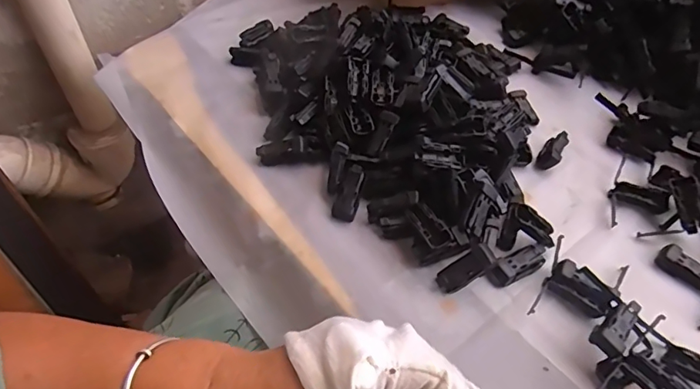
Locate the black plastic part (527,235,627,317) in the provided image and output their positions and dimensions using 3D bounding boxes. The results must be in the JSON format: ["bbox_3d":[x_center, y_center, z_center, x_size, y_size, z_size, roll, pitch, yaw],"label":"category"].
[{"bbox_3d":[0.184,0.074,0.393,0.056,0.022,0.081,25,56,19],"label":"black plastic part"}]

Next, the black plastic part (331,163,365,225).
[{"bbox_3d":[-0.001,-0.001,0.443,0.020,0.010,0.051,17,84,13],"label":"black plastic part"}]

